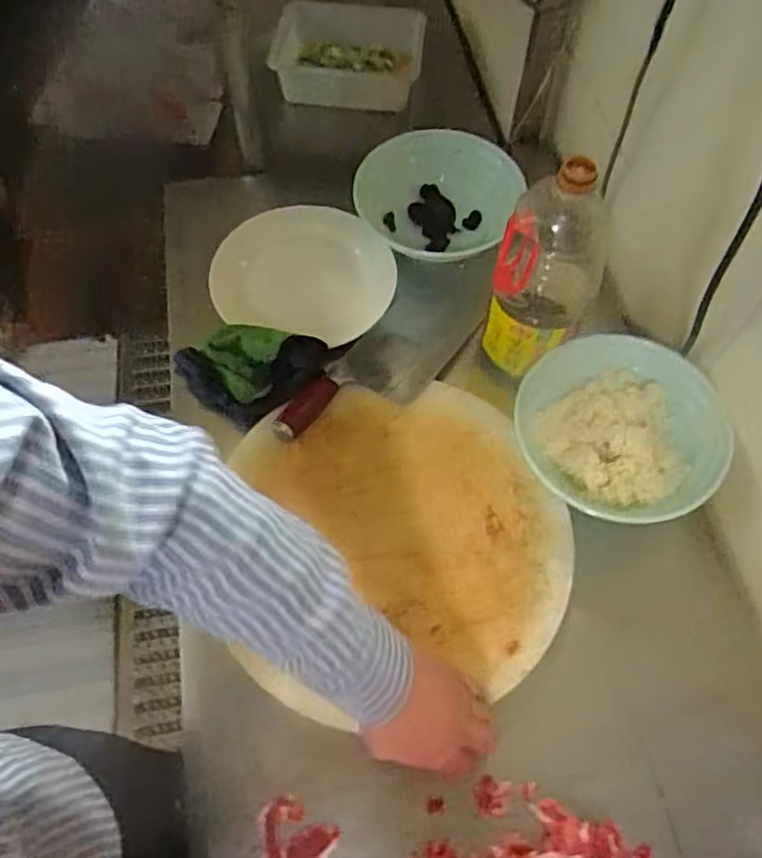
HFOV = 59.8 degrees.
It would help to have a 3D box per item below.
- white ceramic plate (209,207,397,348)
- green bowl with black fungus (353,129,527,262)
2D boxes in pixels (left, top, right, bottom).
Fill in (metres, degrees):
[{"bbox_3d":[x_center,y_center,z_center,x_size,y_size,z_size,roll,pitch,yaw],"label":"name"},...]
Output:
[{"bbox_3d":[-0.107,-0.218,0.896,0.253,0.054,0.225,4,63,1],"label":"white ceramic plate"},{"bbox_3d":[0.069,-0.310,0.931,0.217,0.094,0.216,0,63,0],"label":"green bowl with black fungus"}]

